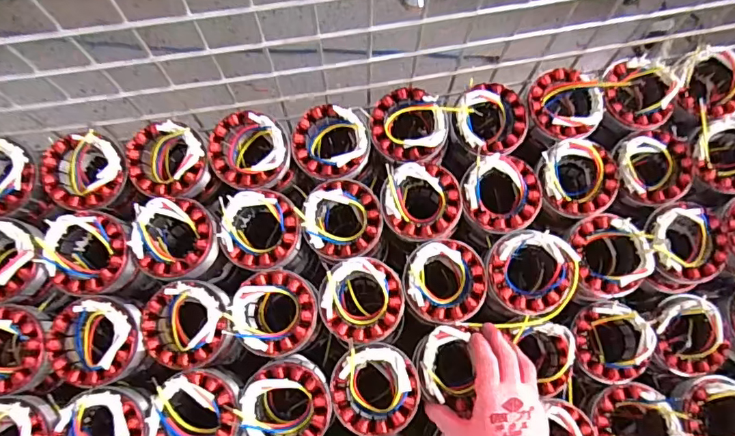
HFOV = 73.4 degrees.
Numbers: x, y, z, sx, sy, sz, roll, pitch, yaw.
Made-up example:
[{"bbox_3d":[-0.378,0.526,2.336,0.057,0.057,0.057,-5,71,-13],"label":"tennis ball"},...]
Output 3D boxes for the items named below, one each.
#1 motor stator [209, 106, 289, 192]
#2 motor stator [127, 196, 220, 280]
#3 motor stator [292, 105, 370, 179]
[{"bbox_3d":[-0.130,-0.072,0.550,0.084,0.052,0.083,0,74,-2],"label":"motor stator"},{"bbox_3d":[-0.201,0.021,0.519,0.080,0.039,0.083,-32,77,-10],"label":"motor stator"},{"bbox_3d":[-0.041,-0.083,0.558,0.084,0.047,0.083,0,74,-2],"label":"motor stator"}]

